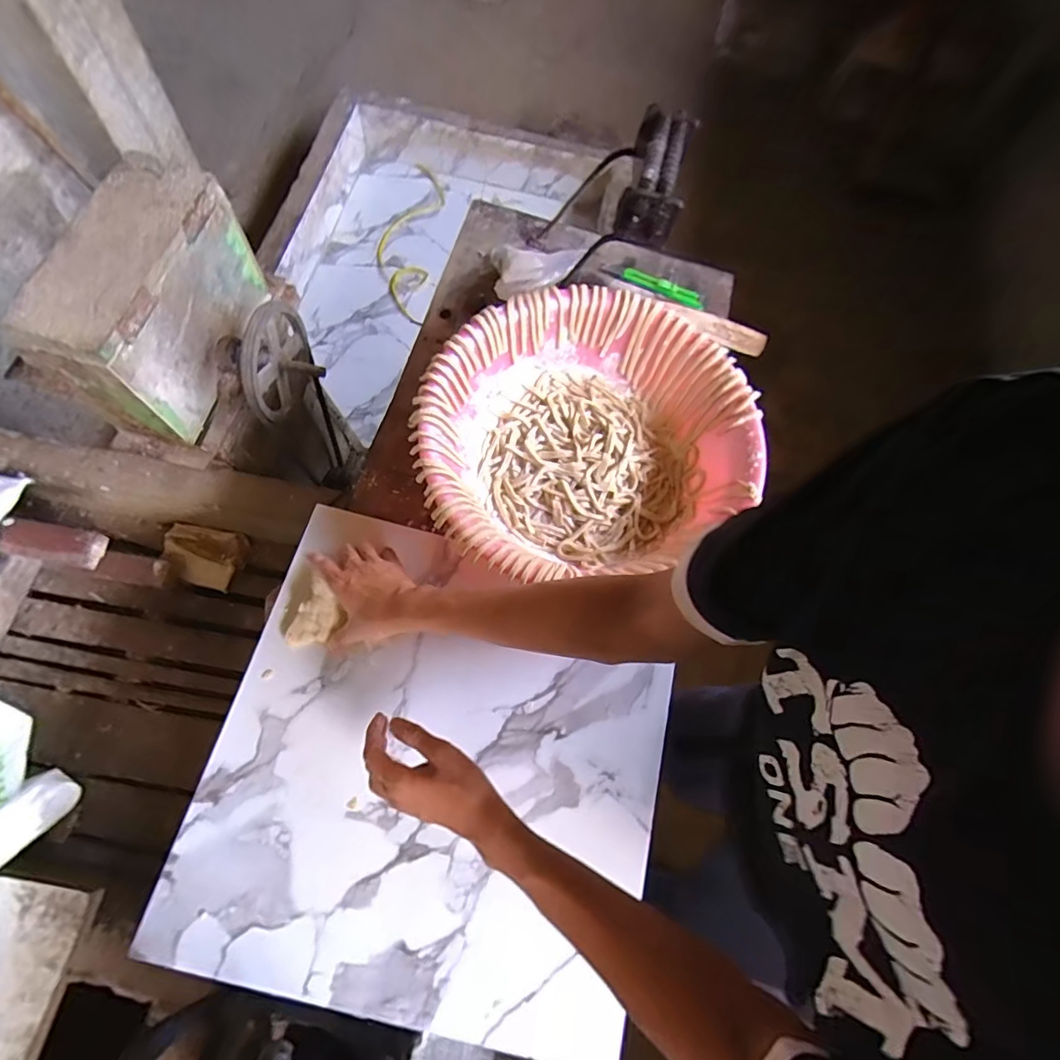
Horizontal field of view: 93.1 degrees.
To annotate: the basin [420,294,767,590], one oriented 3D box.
[{"bbox_3d":[0.067,-0.126,0.662,0.411,0.124,0.357,-21,71,-11],"label":"basin"}]

